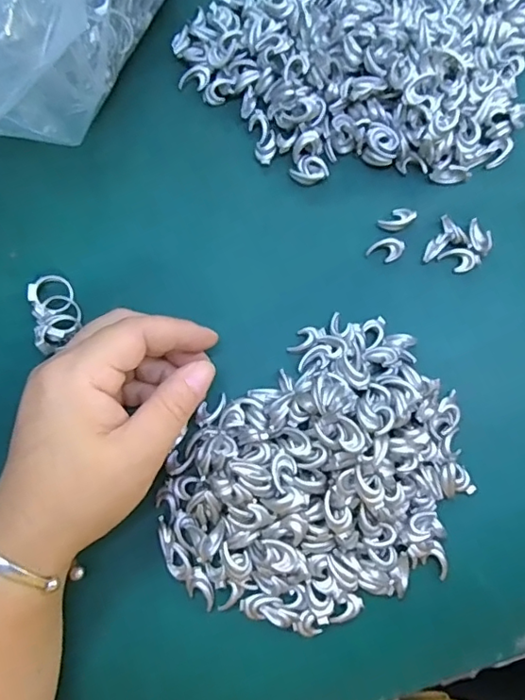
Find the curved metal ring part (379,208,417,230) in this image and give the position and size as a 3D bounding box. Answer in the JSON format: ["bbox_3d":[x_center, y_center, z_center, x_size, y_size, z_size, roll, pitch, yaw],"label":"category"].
[{"bbox_3d":[0.075,-0.072,0.294,0.020,0.005,0.012,-34,81,-5],"label":"curved metal ring part"}]

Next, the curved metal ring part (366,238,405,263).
[{"bbox_3d":[0.067,-0.055,0.292,0.018,0.006,0.012,22,81,5],"label":"curved metal ring part"}]

